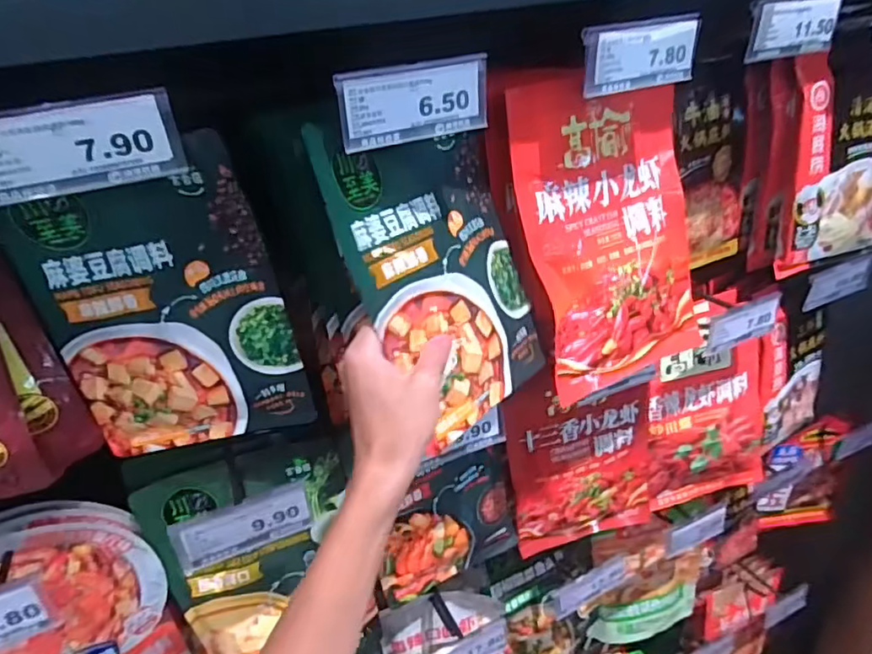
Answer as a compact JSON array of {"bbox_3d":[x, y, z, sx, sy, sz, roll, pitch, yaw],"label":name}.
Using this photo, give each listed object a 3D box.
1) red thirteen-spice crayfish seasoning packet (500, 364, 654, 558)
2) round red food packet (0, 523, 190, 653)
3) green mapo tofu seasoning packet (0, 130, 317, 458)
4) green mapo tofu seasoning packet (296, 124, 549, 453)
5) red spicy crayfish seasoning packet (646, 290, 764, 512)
[{"bbox_3d":[0.170,0.156,0.677,0.179,0.231,0.027,-12,30,-11],"label":"red thirteen-spice crayfish seasoning packet"},{"bbox_3d":[-0.330,0.275,0.522,0.170,0.238,0.037,-16,31,-17],"label":"round red food packet"},{"bbox_3d":[-0.192,-0.006,0.424,0.162,0.224,0.013,-8,30,-4],"label":"green mapo tofu seasoning packet"},{"bbox_3d":[0.008,-0.036,0.433,0.010,0.215,0.173,-10,9,46],"label":"green mapo tofu seasoning packet"},{"bbox_3d":[0.323,0.098,0.717,0.154,0.249,0.030,-15,17,-7],"label":"red spicy crayfish seasoning packet"}]

